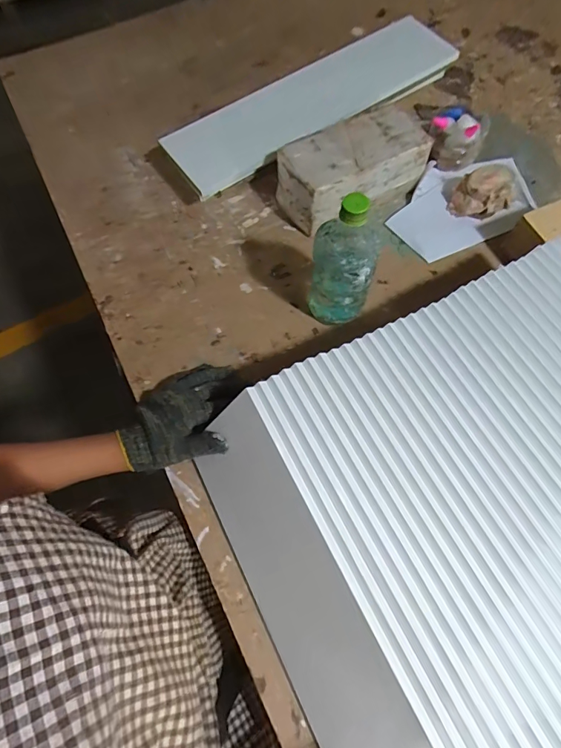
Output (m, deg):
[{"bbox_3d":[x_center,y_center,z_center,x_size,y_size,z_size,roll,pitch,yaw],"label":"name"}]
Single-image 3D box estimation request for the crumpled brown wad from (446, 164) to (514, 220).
[{"bbox_3d":[0.331,-0.295,0.680,0.091,0.056,0.074,30,73,14],"label":"crumpled brown wad"}]

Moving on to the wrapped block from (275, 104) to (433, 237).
[{"bbox_3d":[0.112,-0.329,0.680,0.230,0.098,0.123,-32,70,-9],"label":"wrapped block"}]

